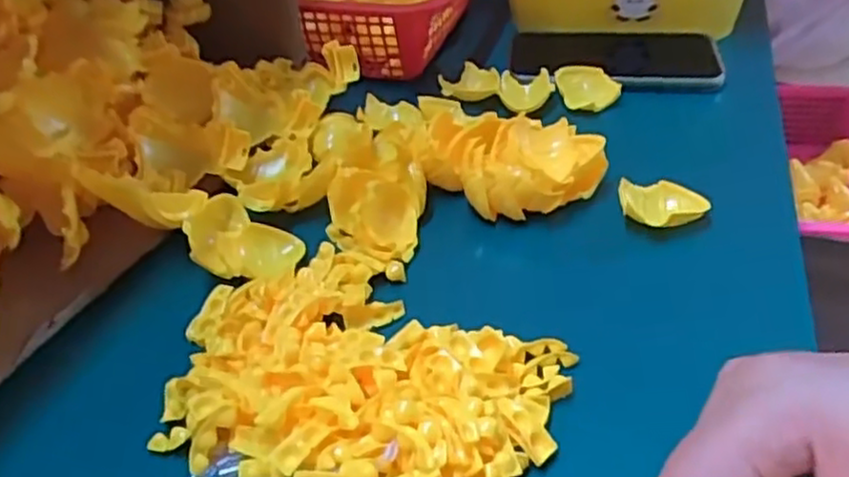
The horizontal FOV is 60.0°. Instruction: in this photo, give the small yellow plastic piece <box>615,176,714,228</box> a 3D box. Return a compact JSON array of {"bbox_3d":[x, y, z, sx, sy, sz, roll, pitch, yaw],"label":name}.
[{"bbox_3d":[0.128,-0.020,0.397,0.043,0.008,0.034,-6,38,-4],"label":"small yellow plastic piece"}]

